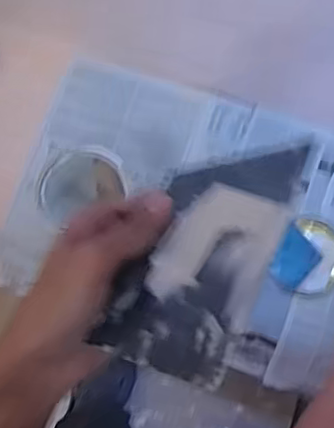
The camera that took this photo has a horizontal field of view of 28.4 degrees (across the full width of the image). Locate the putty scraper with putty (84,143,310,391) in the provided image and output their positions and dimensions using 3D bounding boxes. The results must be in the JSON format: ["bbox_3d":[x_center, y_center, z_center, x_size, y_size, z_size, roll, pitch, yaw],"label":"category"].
[{"bbox_3d":[0.018,0.020,0.345,0.011,0.090,0.137,47,56,-33],"label":"putty scraper with putty"}]

